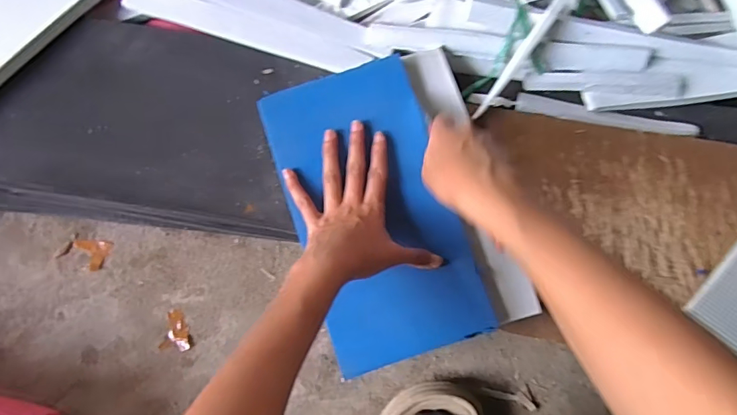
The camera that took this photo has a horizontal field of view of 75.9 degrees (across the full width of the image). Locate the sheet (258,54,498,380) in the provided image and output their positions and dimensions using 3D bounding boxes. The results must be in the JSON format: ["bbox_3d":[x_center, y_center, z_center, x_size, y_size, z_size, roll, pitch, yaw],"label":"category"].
[{"bbox_3d":[0.005,-0.002,0.456,0.148,0.016,0.284,-19,79,-1],"label":"sheet"}]

